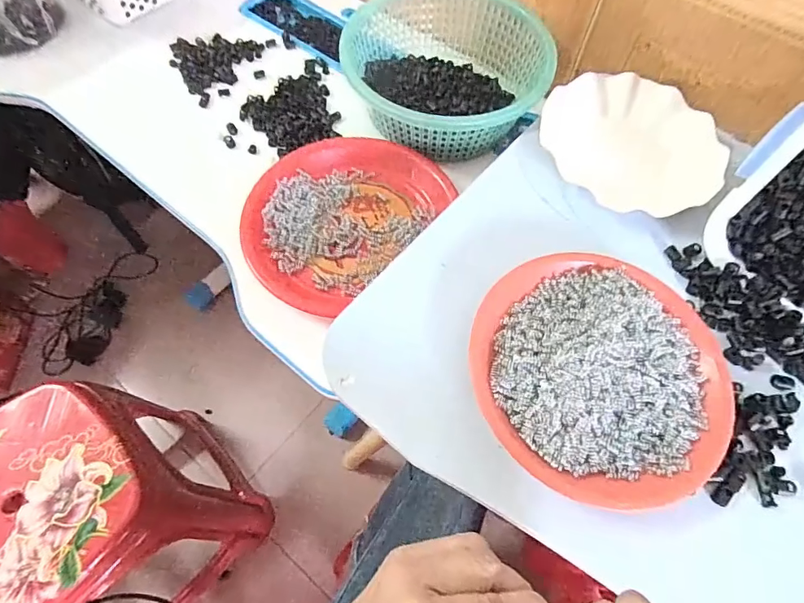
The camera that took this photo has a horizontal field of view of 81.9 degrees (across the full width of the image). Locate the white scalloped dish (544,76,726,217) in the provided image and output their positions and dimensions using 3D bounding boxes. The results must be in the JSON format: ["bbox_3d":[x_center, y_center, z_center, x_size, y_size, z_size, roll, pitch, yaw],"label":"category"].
[{"bbox_3d":[0.240,-0.169,0.478,0.179,0.018,0.171,0,66,0],"label":"white scalloped dish"}]

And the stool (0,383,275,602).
[{"bbox_3d":[-0.434,0.343,0.733,0.304,0.397,0.320,-39,70,-19],"label":"stool"}]

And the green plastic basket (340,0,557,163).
[{"bbox_3d":[0.050,-0.281,0.561,0.212,0.083,0.223,-30,67,-15],"label":"green plastic basket"}]

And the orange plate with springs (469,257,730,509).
[{"bbox_3d":[0.151,0.052,0.361,0.189,0.028,0.189,0,66,0],"label":"orange plate with springs"}]

